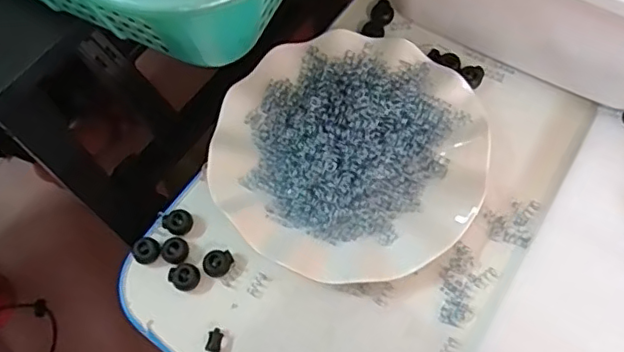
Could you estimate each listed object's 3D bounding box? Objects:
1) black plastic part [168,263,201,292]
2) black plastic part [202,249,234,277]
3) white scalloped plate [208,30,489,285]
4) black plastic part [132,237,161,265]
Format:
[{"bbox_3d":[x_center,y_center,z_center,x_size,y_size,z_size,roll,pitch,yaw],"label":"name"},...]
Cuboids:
[{"bbox_3d":[-0.083,0.066,0.385,0.018,0.011,0.017,0,67,1],"label":"black plastic part"},{"bbox_3d":[-0.062,0.057,0.388,0.015,0.011,0.020,37,72,15],"label":"black plastic part"},{"bbox_3d":[0.026,-0.019,0.405,0.179,0.035,0.177,0,67,1],"label":"white scalloped plate"},{"bbox_3d":[-0.110,0.050,0.392,0.015,0.011,0.018,39,73,16],"label":"black plastic part"}]

